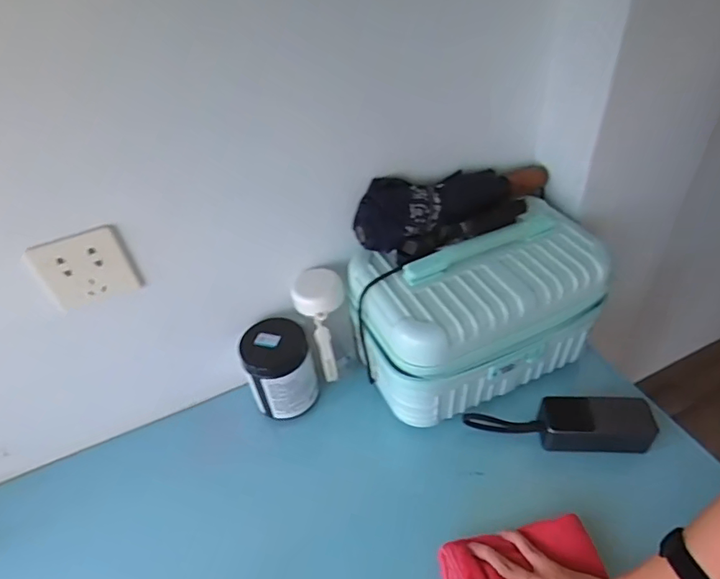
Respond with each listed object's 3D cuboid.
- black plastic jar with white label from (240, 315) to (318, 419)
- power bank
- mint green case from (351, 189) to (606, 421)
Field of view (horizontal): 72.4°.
[{"bbox_3d":[-0.110,0.110,0.685,0.089,0.111,0.084,-4,43,3],"label":"black plastic jar with white label"},{"bbox_3d":[0.251,0.170,0.632,0.218,0.047,0.052,1,44,8],"label":"power bank"},{"bbox_3d":[0.162,0.024,0.664,0.316,0.186,0.178,-18,44,-12],"label":"mint green case"}]

